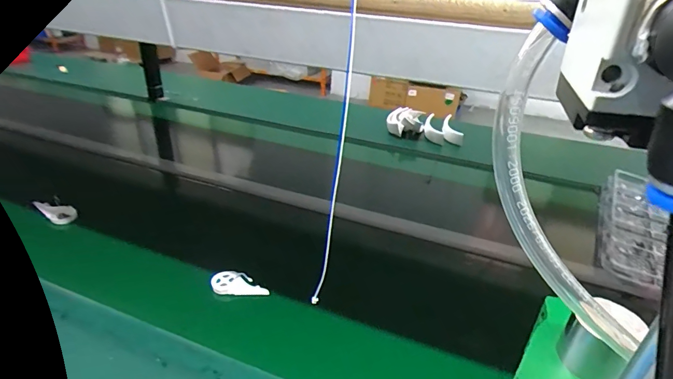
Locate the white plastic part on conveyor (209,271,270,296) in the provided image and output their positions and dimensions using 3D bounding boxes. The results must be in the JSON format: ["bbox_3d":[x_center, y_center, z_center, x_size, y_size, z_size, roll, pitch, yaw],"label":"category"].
[{"bbox_3d":[-0.162,0.158,0.652,0.093,0.011,0.039,1,63,-1],"label":"white plastic part on conveyor"}]

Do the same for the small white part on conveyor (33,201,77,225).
[{"bbox_3d":[-0.609,0.047,0.835,0.094,0.022,0.043,20,32,3],"label":"small white part on conveyor"}]

